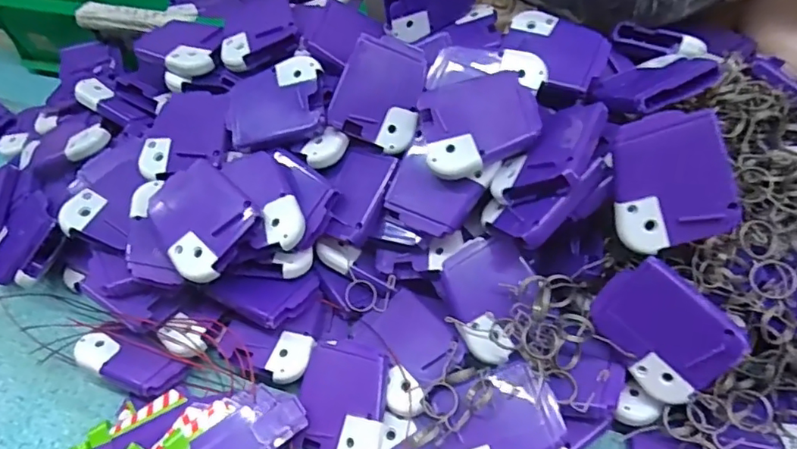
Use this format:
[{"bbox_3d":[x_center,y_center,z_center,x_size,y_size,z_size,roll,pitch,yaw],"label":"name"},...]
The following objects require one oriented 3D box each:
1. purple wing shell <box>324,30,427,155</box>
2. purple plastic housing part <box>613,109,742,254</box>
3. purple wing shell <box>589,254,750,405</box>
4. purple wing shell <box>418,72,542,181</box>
[{"bbox_3d":[-0.009,-0.078,0.318,0.050,0.005,0.061,23,88,-1],"label":"purple wing shell"},{"bbox_3d":[0.128,-0.021,0.256,0.052,0.004,0.061,-17,94,15],"label":"purple plastic housing part"},{"bbox_3d":[0.125,0.051,0.261,0.061,0.053,0.007,40,25,18],"label":"purple wing shell"},{"bbox_3d":[0.044,-0.055,0.294,0.061,0.012,0.053,-12,70,4],"label":"purple wing shell"}]

